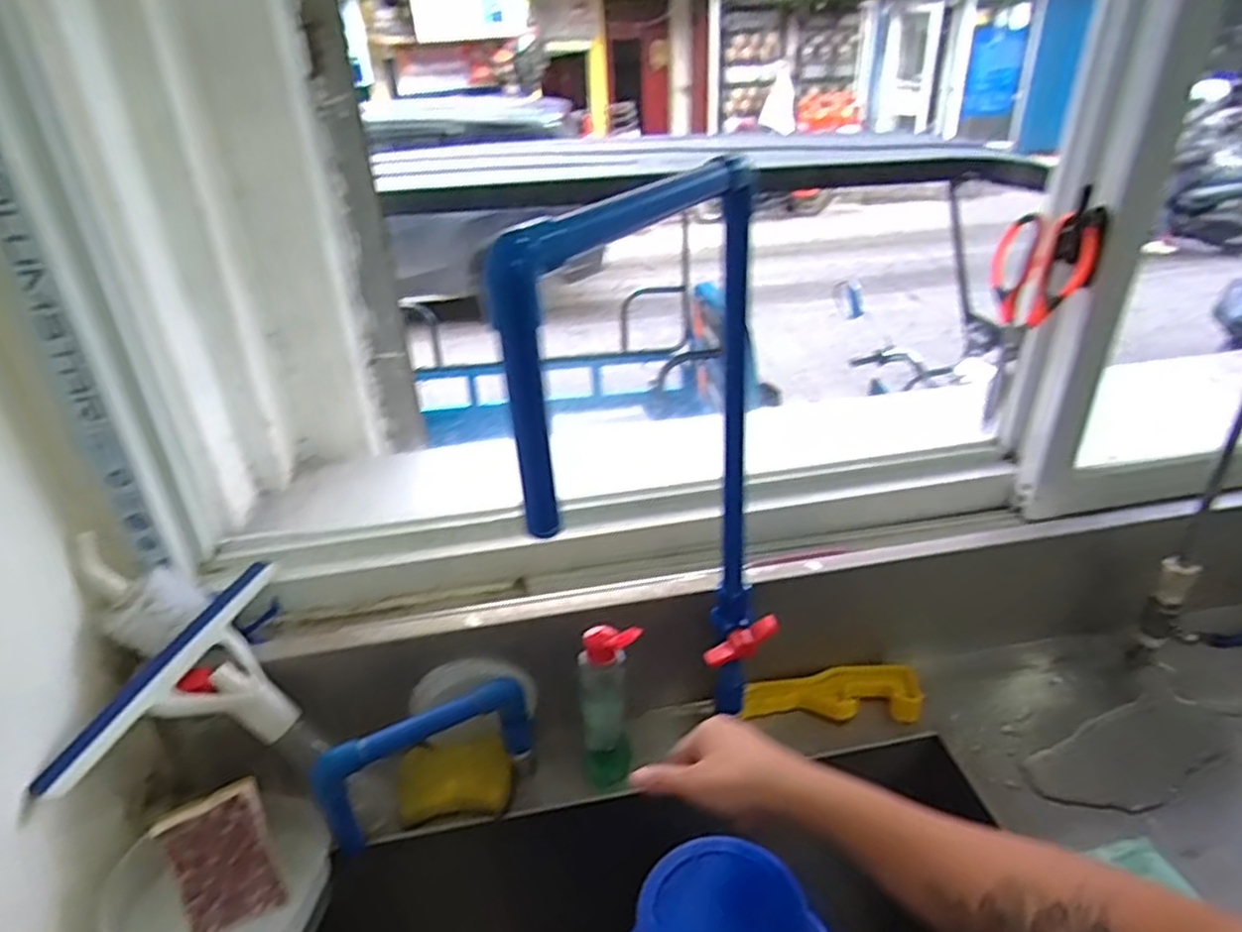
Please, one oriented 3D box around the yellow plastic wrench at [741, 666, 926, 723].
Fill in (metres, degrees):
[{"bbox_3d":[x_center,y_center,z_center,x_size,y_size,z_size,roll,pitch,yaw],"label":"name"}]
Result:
[{"bbox_3d":[0.211,0.228,0.753,0.171,0.030,0.050,1,31,4],"label":"yellow plastic wrench"}]

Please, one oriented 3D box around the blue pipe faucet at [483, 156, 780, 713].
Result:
[{"bbox_3d":[0.039,0.056,0.509,0.055,0.466,0.257,17,35,29],"label":"blue pipe faucet"}]

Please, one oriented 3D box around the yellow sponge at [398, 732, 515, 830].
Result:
[{"bbox_3d":[-0.149,0.288,0.684,0.101,0.032,0.067,-3,55,-3],"label":"yellow sponge"}]

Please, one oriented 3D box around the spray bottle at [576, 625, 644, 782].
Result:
[{"bbox_3d":[-0.009,0.219,0.679,0.050,0.165,0.061,-2,30,0],"label":"spray bottle"}]

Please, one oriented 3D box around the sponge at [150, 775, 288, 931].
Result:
[{"bbox_3d":[-0.304,0.301,0.572,0.068,0.095,0.018,-16,-8,-30],"label":"sponge"}]

